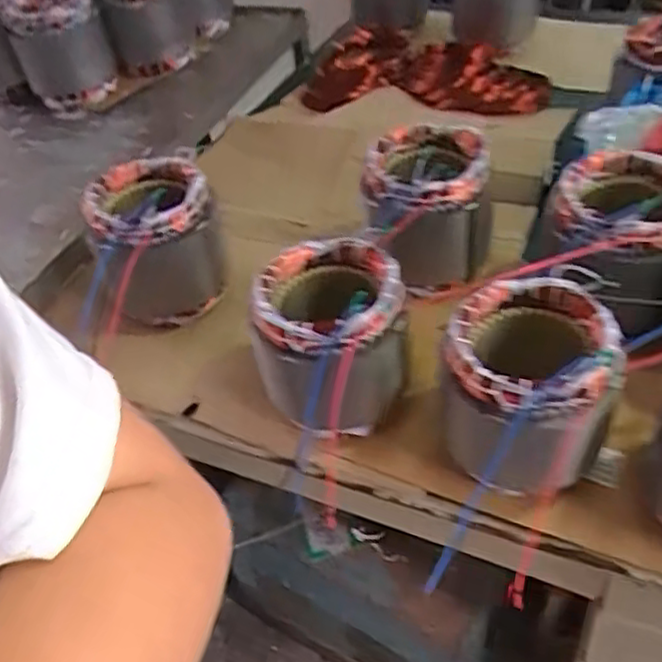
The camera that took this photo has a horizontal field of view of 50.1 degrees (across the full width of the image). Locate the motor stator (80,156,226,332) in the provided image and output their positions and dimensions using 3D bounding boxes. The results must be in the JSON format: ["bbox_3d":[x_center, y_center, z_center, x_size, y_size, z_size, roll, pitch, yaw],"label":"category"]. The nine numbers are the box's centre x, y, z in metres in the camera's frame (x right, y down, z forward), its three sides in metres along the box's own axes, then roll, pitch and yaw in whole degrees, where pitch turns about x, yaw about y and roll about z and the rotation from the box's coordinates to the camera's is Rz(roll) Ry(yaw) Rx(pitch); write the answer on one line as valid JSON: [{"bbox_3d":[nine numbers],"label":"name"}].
[{"bbox_3d":[-0.211,-0.110,0.860,0.135,0.160,0.141,-20,45,-14],"label":"motor stator"}]

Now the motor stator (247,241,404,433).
[{"bbox_3d":[0.001,0.008,0.717,0.142,0.157,0.133,-3,44,3],"label":"motor stator"}]

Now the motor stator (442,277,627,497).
[{"bbox_3d":[0.178,0.045,0.636,0.139,0.153,0.129,14,47,20],"label":"motor stator"}]

